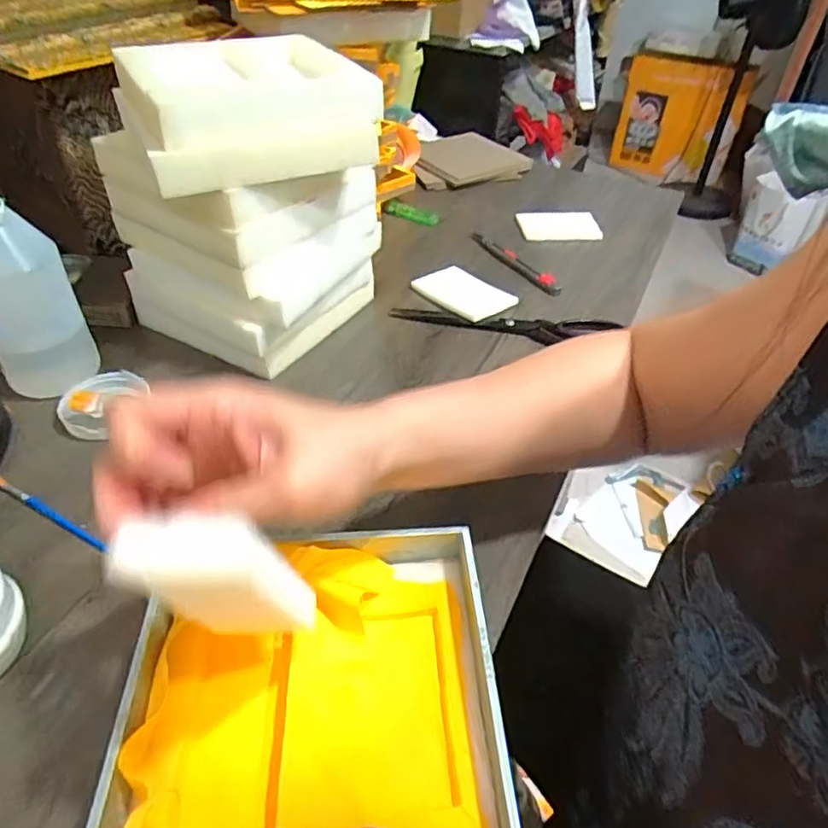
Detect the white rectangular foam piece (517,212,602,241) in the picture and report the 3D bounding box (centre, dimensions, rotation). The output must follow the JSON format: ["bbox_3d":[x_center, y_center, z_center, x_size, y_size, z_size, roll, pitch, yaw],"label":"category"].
[{"bbox_3d":[0.194,-0.251,0.805,0.108,0.011,0.065,-5,43,-8],"label":"white rectangular foam piece"}]

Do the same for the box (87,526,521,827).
[{"bbox_3d":[-0.049,0.149,0.313,0.184,0.047,0.187,-1,43,-3],"label":"box"}]

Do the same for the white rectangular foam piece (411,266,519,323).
[{"bbox_3d":[0.056,-0.135,0.674,0.064,0.006,0.105,-32,52,-32],"label":"white rectangular foam piece"}]

